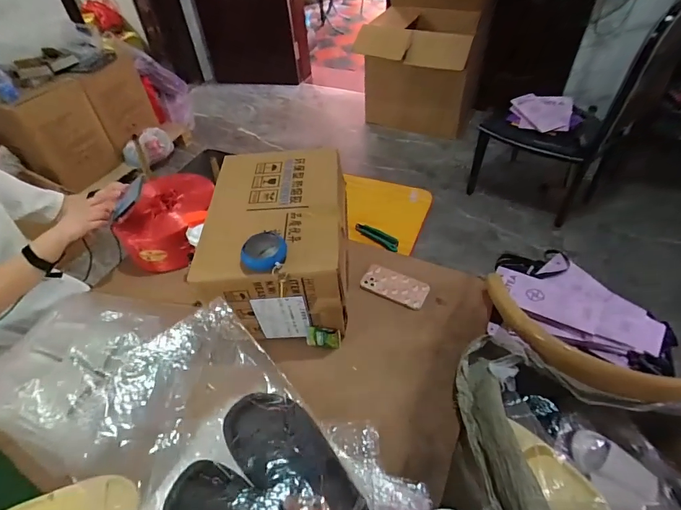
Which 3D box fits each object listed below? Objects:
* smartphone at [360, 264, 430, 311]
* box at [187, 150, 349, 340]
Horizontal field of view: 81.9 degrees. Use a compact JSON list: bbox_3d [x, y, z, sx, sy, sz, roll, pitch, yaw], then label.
[{"bbox_3d":[0.137,0.075,0.976,0.160,0.014,0.086,23,58,21],"label":"smartphone"},{"bbox_3d":[-0.131,-0.033,0.922,0.290,0.248,0.387,-1,47,3],"label":"box"}]

